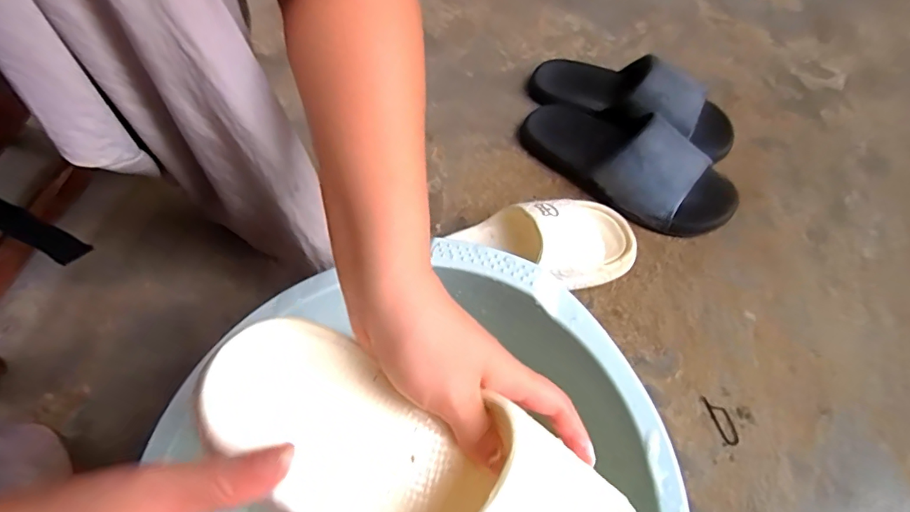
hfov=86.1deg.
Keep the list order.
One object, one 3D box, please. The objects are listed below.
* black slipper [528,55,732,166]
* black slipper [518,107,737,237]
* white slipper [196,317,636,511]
[{"bbox_3d":[0.224,-0.208,0.626,0.270,0.077,0.090,25,65,18],"label":"black slipper"},{"bbox_3d":[0.196,-0.117,0.574,0.267,0.076,0.107,30,67,20],"label":"black slipper"},{"bbox_3d":[-0.009,0.110,0.241,0.248,0.069,0.097,29,66,5],"label":"white slipper"}]

